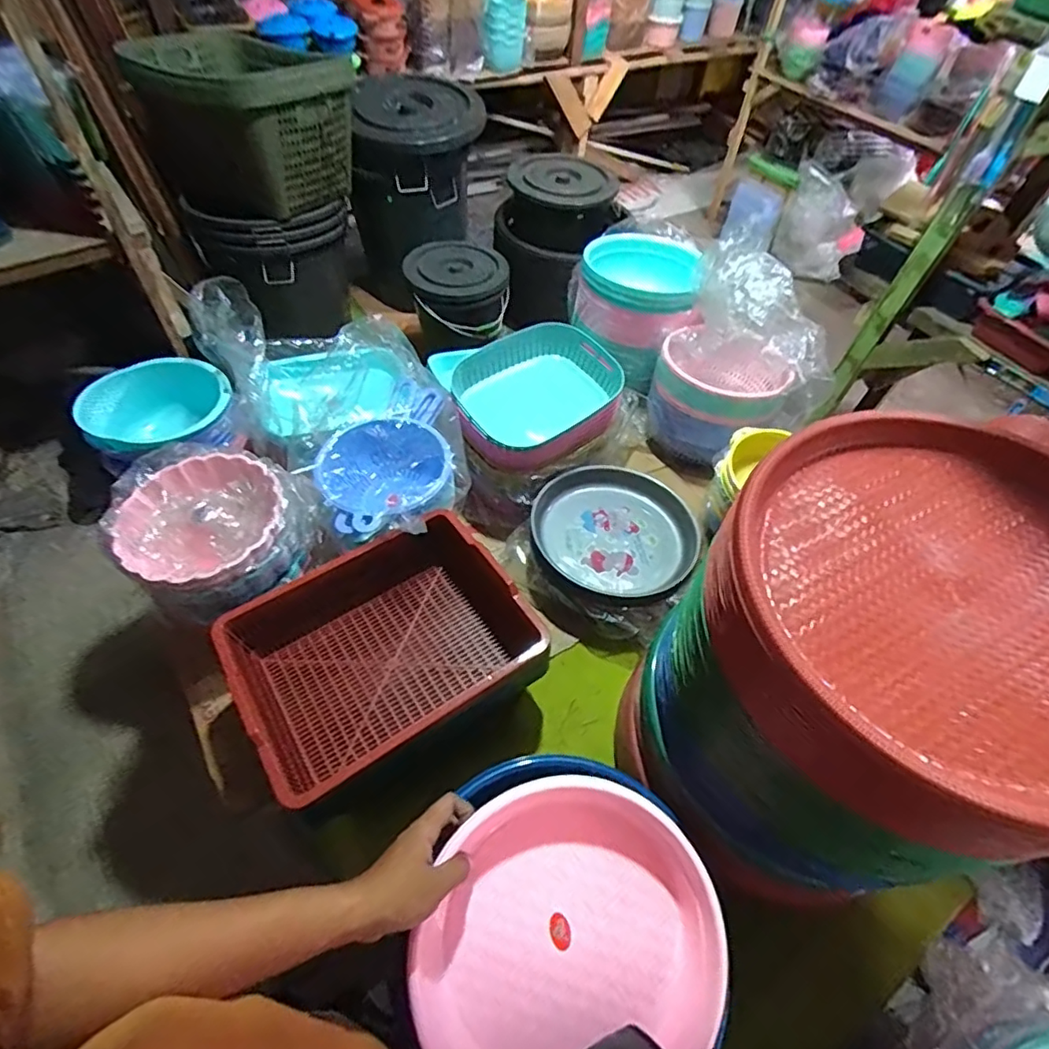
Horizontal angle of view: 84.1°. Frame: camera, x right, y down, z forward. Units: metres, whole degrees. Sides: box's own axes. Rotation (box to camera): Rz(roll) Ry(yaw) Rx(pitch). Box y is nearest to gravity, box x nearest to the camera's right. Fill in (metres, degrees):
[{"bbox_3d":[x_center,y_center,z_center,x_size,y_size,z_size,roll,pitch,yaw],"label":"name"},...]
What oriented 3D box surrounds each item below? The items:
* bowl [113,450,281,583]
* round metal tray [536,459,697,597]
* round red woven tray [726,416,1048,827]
[{"bbox_3d":[-0.470,-0.002,0.866,0.202,0.065,0.222,2,52,-2],"label":"bowl"},{"bbox_3d":[0.178,0.003,1.065,0.314,0.048,0.283,-36,62,-27],"label":"round metal tray"},{"bbox_3d":[0.389,0.048,0.510,0.348,0.049,0.362,-33,60,-25],"label":"round red woven tray"}]

